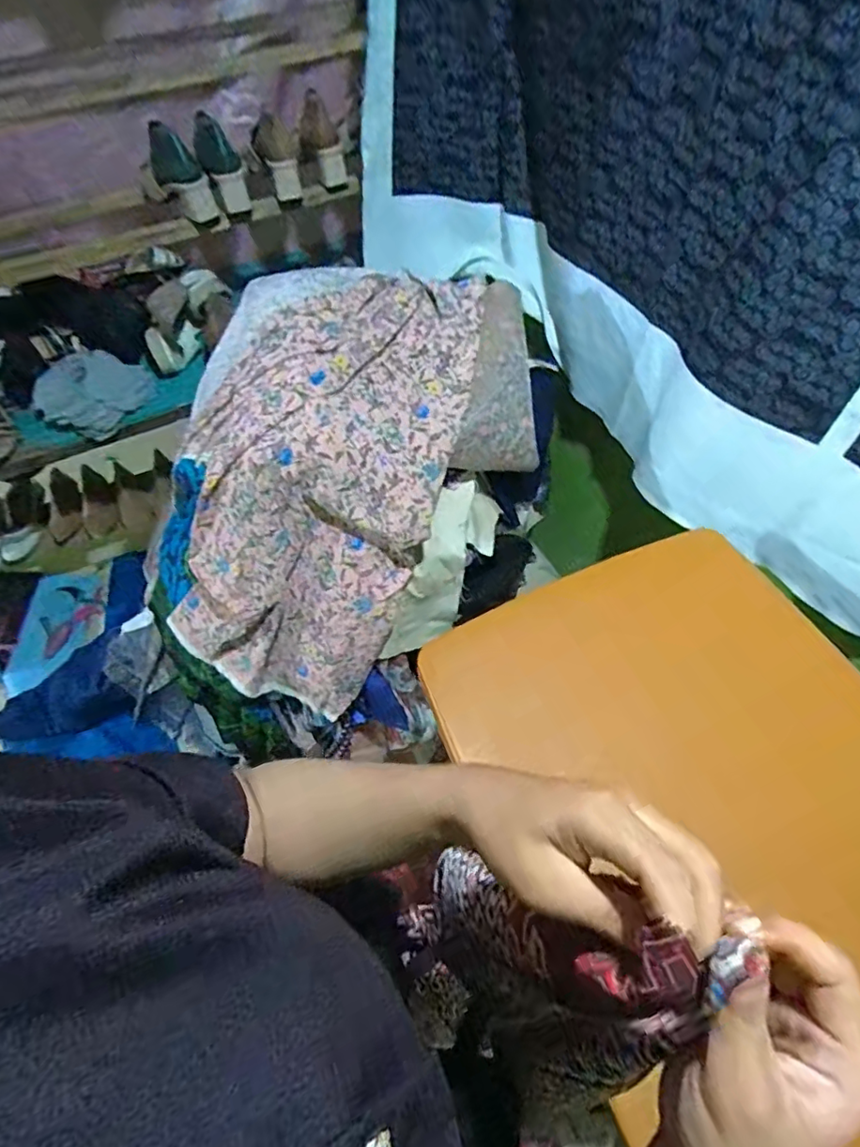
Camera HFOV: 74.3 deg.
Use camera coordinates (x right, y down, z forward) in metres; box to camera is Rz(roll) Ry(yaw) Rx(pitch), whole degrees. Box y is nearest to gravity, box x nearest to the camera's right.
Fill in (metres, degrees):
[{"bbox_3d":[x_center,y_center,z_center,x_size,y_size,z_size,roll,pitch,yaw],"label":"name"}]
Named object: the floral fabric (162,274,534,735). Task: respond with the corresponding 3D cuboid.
[{"bbox_3d":[-0.156,-0.160,0.986,0.655,0.476,0.453,-37,63,-27],"label":"floral fabric"}]

